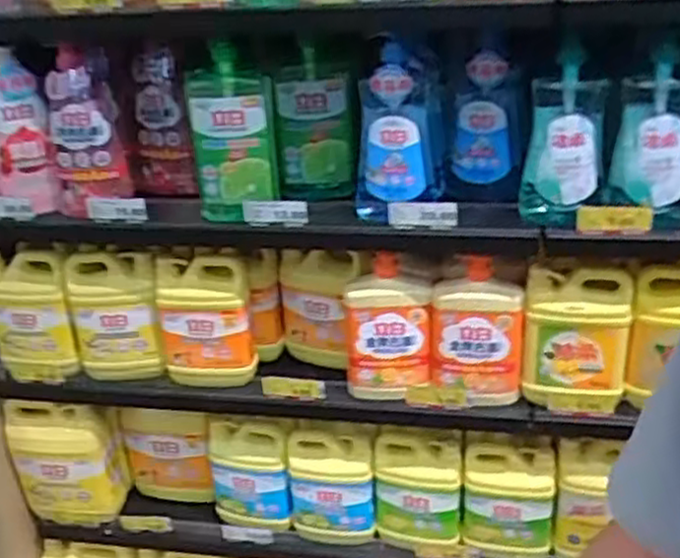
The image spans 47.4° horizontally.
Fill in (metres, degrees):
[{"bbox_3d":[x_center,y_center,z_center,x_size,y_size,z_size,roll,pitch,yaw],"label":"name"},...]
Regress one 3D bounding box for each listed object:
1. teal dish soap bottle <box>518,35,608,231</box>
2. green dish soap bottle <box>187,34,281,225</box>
[{"bbox_3d":[0.297,-0.189,1.023,0.101,0.222,0.059,7,28,20],"label":"teal dish soap bottle"},{"bbox_3d":[-0.149,-0.202,1.085,0.115,0.240,0.067,-7,26,-7],"label":"green dish soap bottle"}]

